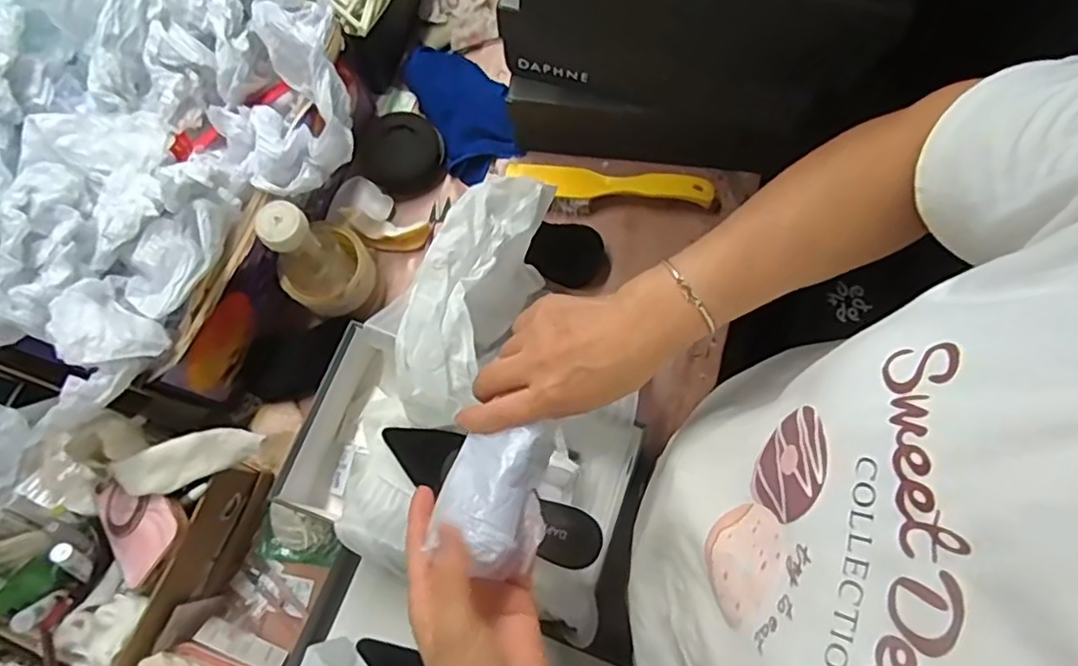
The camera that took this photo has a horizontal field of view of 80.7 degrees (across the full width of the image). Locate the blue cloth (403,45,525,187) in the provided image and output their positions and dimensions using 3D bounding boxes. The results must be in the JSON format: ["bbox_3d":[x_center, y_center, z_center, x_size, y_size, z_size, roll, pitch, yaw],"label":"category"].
[{"bbox_3d":[-0.087,-0.267,0.755,0.100,0.042,0.178,-25,75,-6],"label":"blue cloth"}]

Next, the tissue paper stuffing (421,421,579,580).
[{"bbox_3d":[-0.022,0.094,0.386,0.070,0.034,0.089,27,77,8],"label":"tissue paper stuffing"}]

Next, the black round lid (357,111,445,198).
[{"bbox_3d":[-0.154,-0.204,0.726,0.096,0.023,0.088,0,74,1],"label":"black round lid"}]

